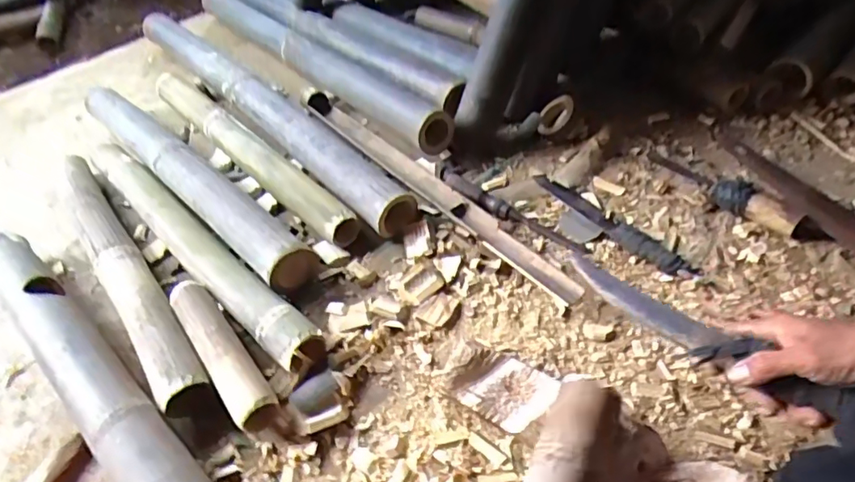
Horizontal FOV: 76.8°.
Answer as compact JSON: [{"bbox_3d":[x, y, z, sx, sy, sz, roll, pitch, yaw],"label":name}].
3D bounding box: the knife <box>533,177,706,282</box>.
[{"bbox_3d":[0.254,-0.025,0.765,0.040,0.018,0.275,-36,53,-19],"label":"knife"}]

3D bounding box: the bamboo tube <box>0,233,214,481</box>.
[{"bbox_3d":[-0.448,0.163,0.702,0.594,0.089,0.085,32,62,31],"label":"bamboo tube"}]

